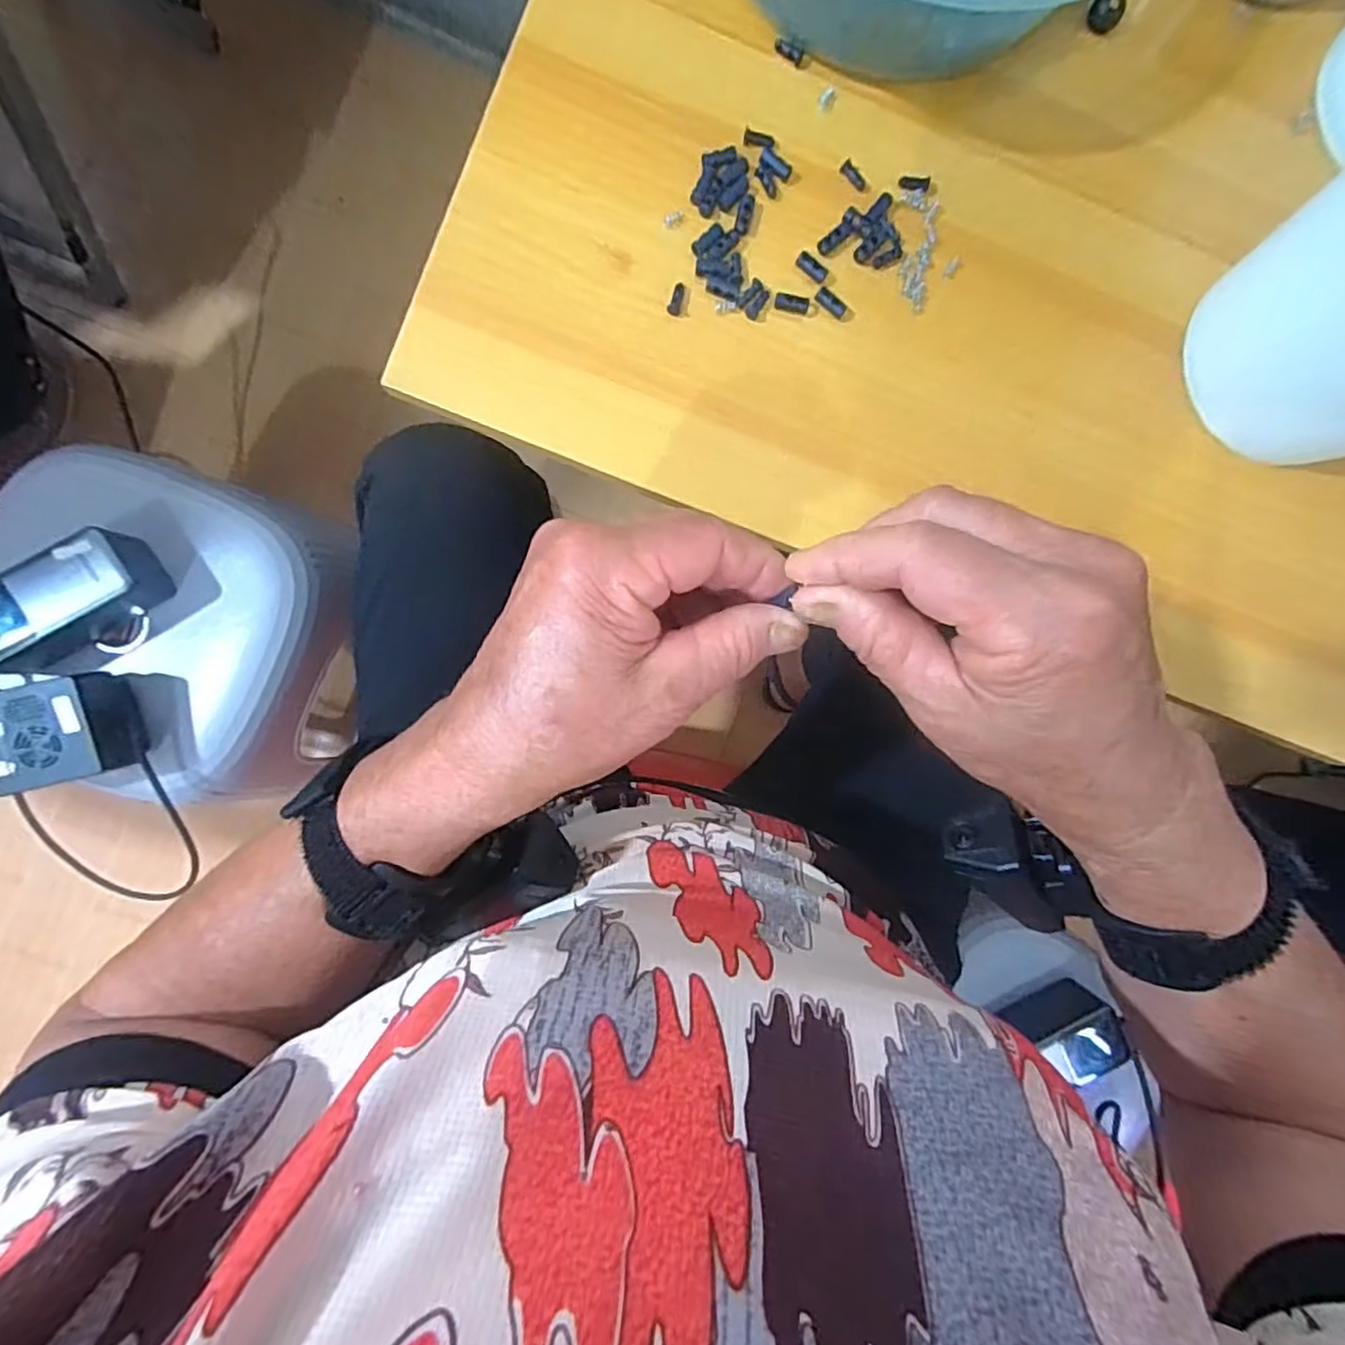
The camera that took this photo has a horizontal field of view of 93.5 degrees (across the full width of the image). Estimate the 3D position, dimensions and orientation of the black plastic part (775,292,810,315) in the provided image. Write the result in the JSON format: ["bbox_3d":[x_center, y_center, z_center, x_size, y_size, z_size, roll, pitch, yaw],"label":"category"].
[{"bbox_3d":[0.064,-0.198,0.338,0.018,0.004,0.008,9,89,-6],"label":"black plastic part"}]

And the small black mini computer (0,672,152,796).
[{"bbox_3d":[-0.449,0.044,0.462,0.085,0.046,0.074,-13,92,-6],"label":"small black mini computer"}]

